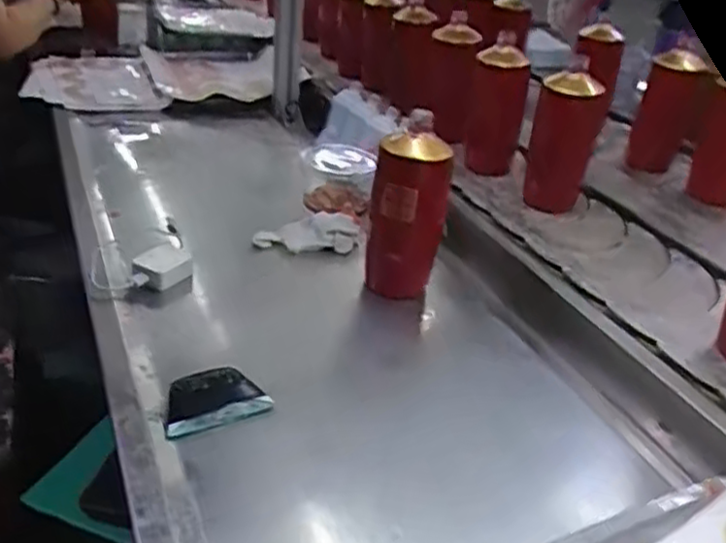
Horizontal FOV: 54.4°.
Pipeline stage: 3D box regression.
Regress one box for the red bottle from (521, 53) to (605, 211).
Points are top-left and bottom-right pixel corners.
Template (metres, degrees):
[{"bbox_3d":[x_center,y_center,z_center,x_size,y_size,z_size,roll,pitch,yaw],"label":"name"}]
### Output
[{"bbox_3d":[0.282,-0.195,0.993,0.079,0.202,0.071,15,32,17],"label":"red bottle"}]

